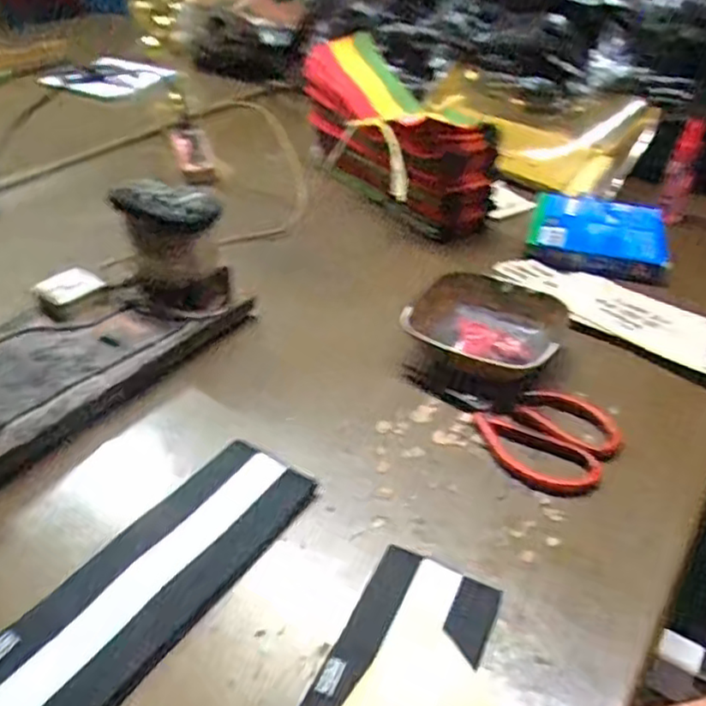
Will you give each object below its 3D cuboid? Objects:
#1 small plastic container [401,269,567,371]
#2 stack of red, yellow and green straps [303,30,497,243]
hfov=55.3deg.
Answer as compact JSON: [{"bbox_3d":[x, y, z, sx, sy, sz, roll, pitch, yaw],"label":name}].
[{"bbox_3d":[0.118,-0.022,0.607,0.133,0.039,0.123,12,38,16],"label":"small plastic container"},{"bbox_3d":[0.049,-0.265,0.836,0.123,0.149,0.296,-16,40,-20],"label":"stack of red, yellow and green straps"}]

